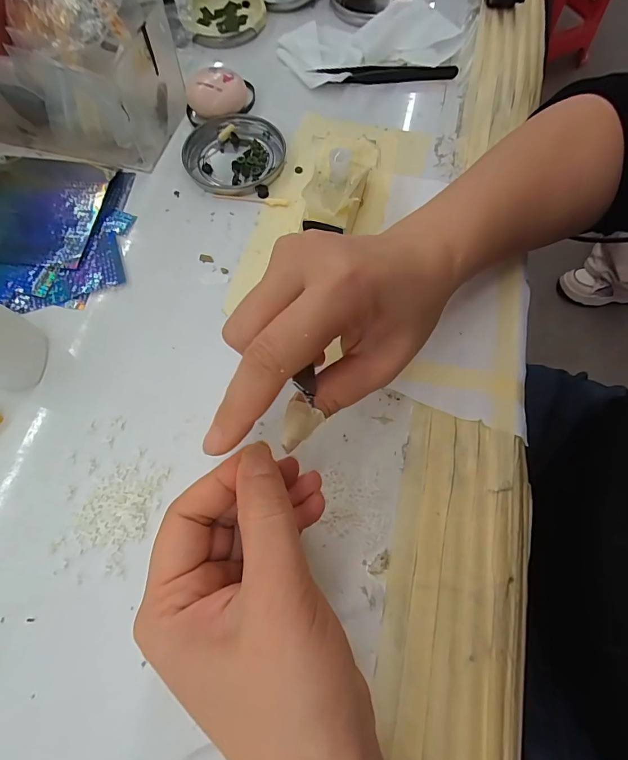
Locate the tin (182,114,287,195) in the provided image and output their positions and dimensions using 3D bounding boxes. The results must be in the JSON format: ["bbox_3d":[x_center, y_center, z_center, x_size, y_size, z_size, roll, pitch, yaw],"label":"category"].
[{"bbox_3d":[-0.065,-0.179,0.309,0.079,0.010,0.074,0,69,0],"label":"tin"}]

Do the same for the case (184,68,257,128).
[{"bbox_3d":[-0.078,-0.238,0.323,0.055,0.025,0.040,-9,69,-3],"label":"case"}]

